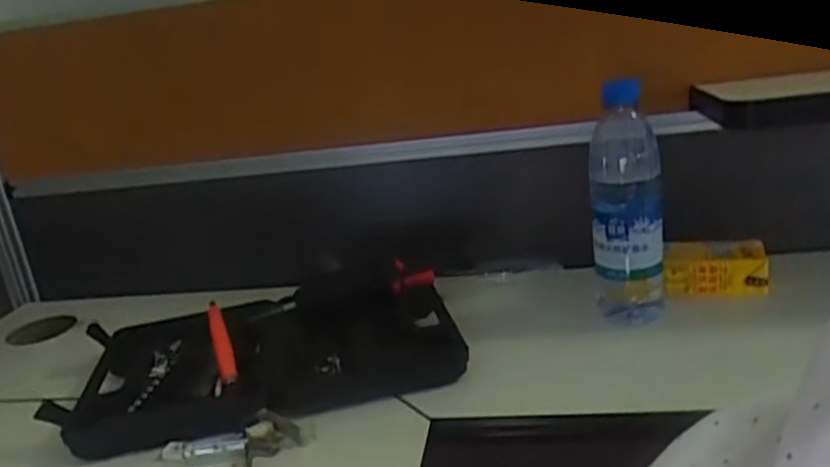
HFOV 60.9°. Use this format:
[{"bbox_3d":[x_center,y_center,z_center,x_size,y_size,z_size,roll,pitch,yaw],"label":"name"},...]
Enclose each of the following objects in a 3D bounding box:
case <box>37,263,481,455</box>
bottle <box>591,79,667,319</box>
[{"bbox_3d":[-0.139,0.110,0.660,0.347,0.043,0.213,-10,18,-8],"label":"case"},{"bbox_3d":[0.192,-0.024,0.640,0.060,0.218,0.056,-2,19,17],"label":"bottle"}]

